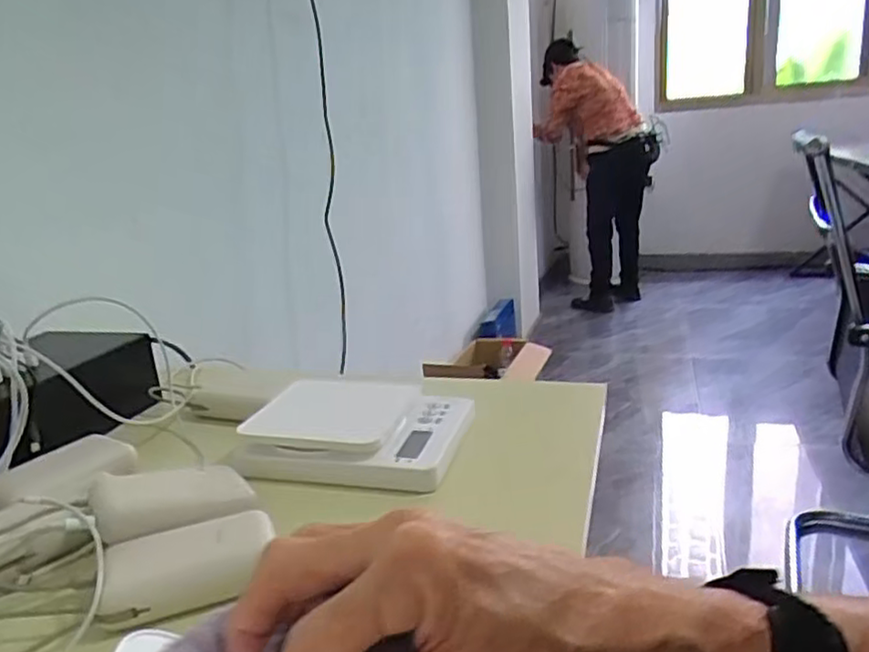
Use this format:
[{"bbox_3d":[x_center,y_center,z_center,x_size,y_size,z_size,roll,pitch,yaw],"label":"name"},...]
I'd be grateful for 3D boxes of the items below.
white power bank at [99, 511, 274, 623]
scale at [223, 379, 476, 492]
[{"bbox_3d":[-0.148,0.143,0.414,0.094,0.028,0.060,-10,17,-17],"label":"white power bank"},{"bbox_3d":[-0.059,0.082,0.563,0.169,0.035,0.134,0,17,17],"label":"scale"}]

